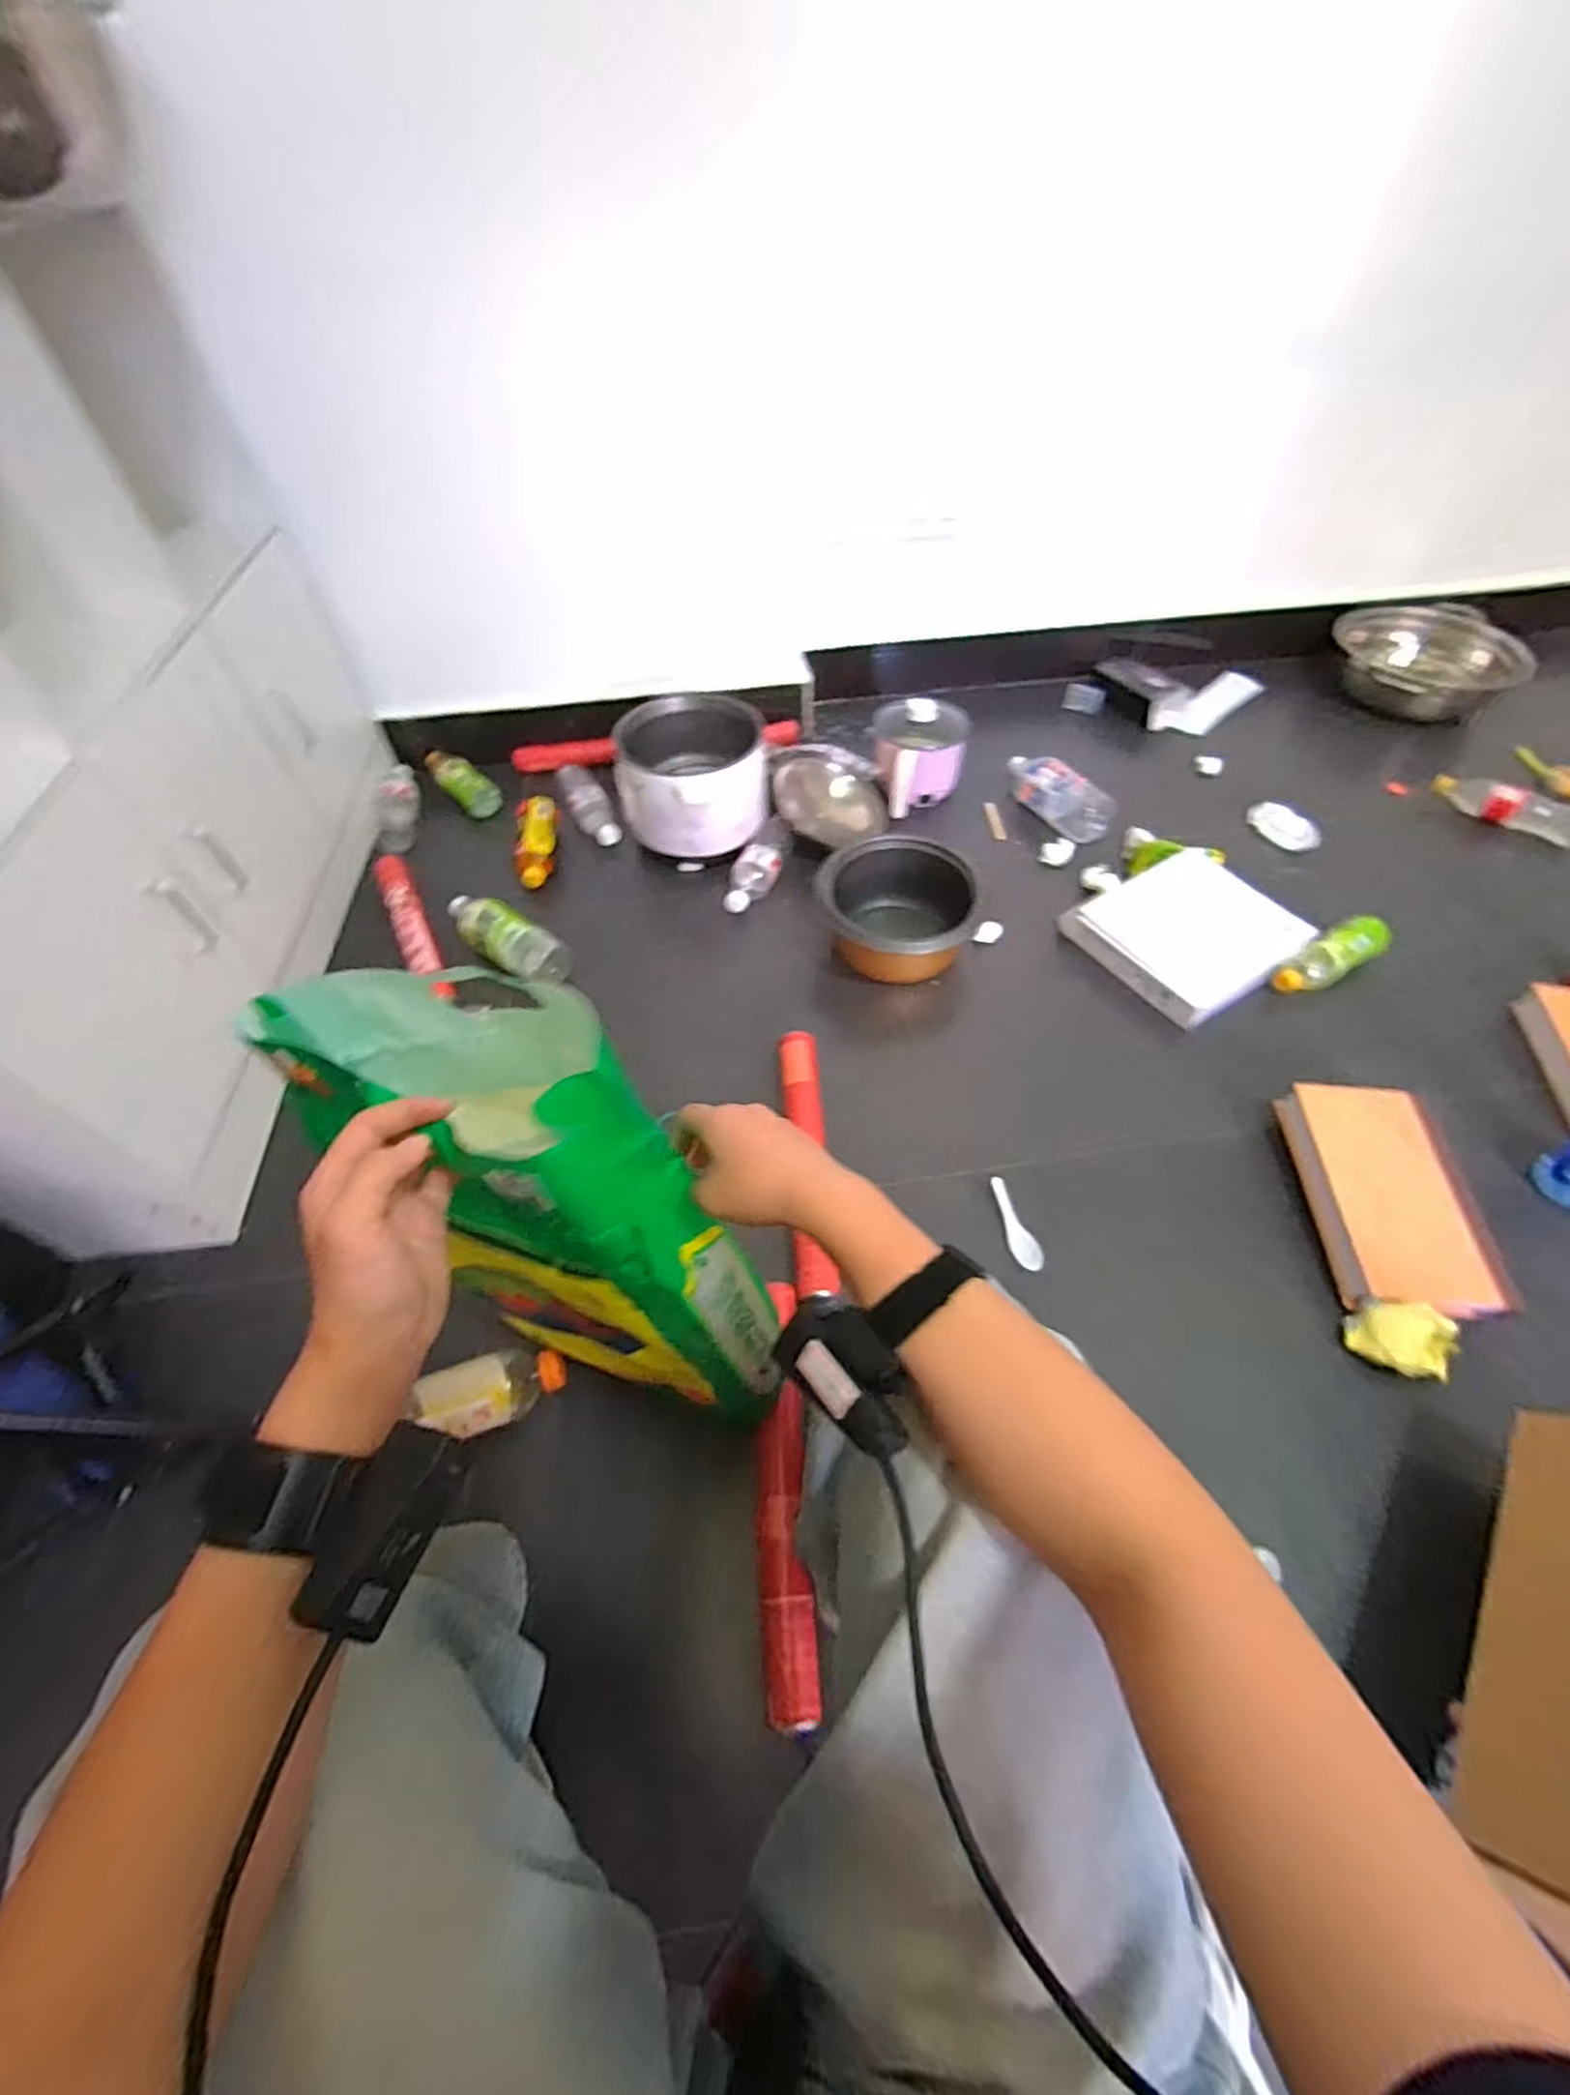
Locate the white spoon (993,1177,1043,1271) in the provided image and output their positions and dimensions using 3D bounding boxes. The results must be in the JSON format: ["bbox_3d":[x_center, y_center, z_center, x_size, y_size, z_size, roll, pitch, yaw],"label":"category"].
[{"bbox_3d":[0.280,0.214,0.911,0.033,0.014,0.115,-17,70,-11],"label":"white spoon"}]

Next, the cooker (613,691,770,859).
[{"bbox_3d":[-0.159,-0.473,1.314,0.252,0.178,0.245,-9,54,-5],"label":"cooker"}]

